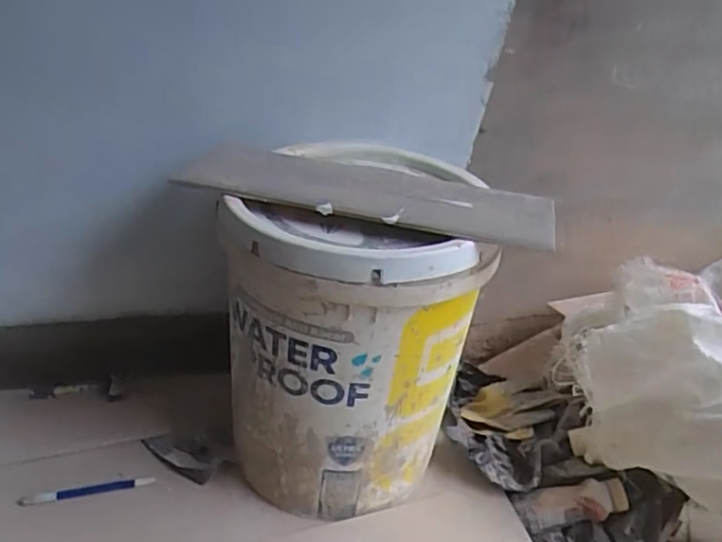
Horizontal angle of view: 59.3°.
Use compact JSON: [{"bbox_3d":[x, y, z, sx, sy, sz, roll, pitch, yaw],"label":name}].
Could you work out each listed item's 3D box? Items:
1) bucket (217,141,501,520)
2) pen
[{"bbox_3d":[-0.026,0.083,0.762,0.258,0.388,0.259,6,29,-3],"label":"bucket"},{"bbox_3d":[-0.327,0.263,0.758,0.148,0.008,0.013,-2,31,-17],"label":"pen"}]

